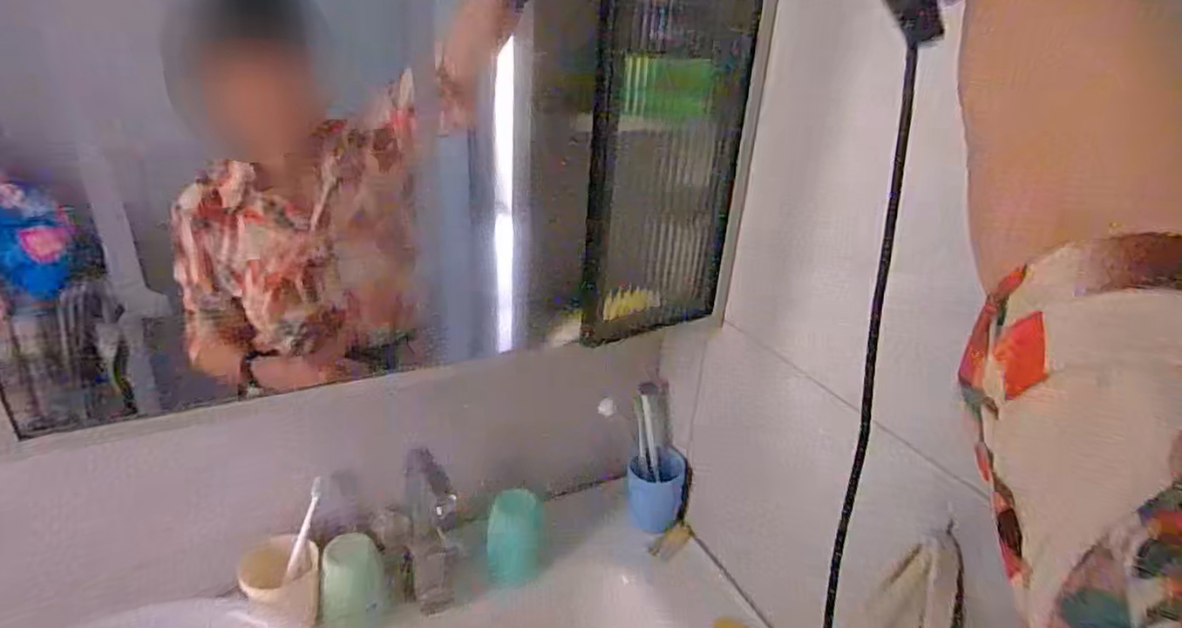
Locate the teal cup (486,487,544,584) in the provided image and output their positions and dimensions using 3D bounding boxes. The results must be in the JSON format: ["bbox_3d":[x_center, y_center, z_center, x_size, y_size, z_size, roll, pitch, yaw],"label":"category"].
[{"bbox_3d":[-0.091,0.265,0.742,0.070,0.087,0.066,3,25,-3],"label":"teal cup"}]

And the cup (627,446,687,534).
[{"bbox_3d":[0.083,0.225,0.806,0.070,0.083,0.064,3,25,-2],"label":"cup"}]

